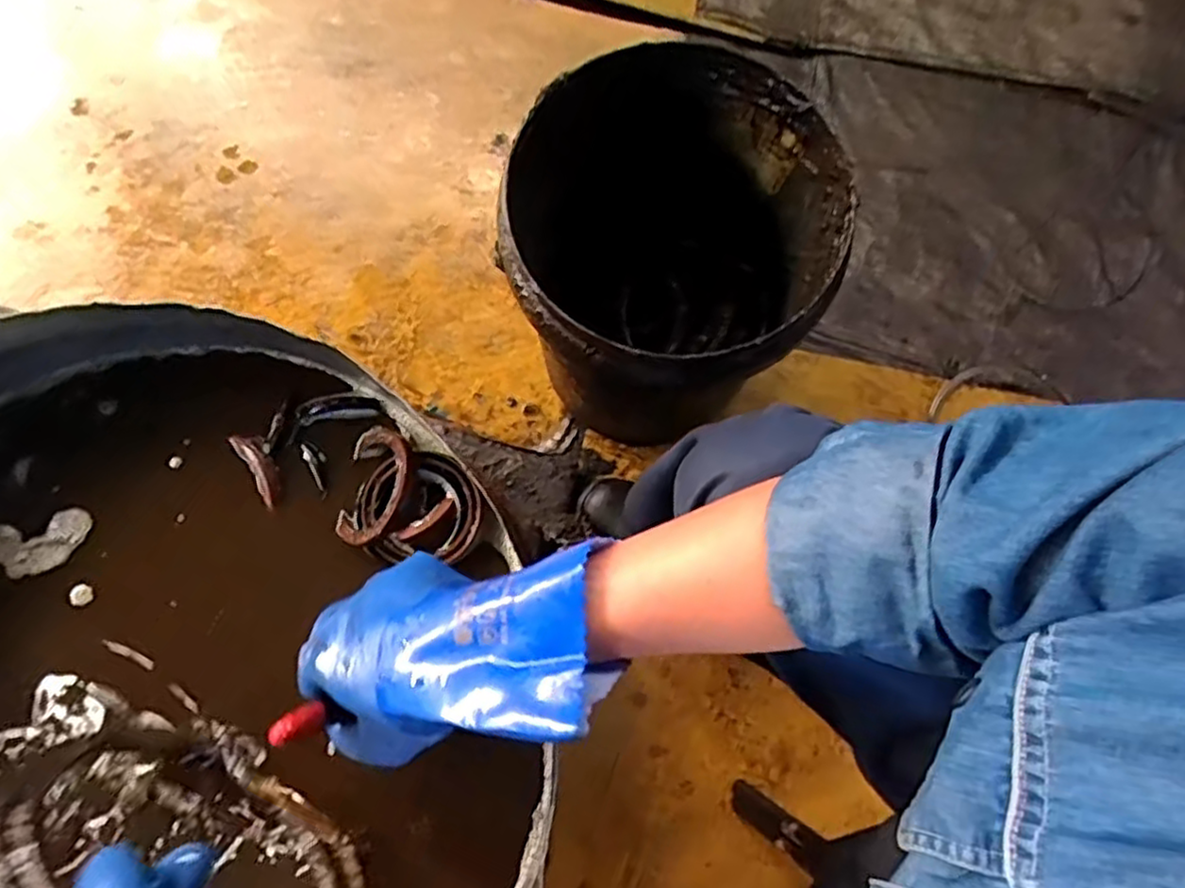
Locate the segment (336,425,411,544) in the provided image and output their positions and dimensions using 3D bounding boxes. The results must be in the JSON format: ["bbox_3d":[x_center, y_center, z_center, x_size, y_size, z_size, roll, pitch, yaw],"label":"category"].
[{"bbox_3d":[-0.156,0.028,0.520,0.063,0.015,0.089,-4,70,35],"label":"segment"}]

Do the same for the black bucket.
[{"bbox_3d":[0.068,-0.156,0.697,0.269,0.287,0.266,0,78,0],"label":"black bucket"}]

